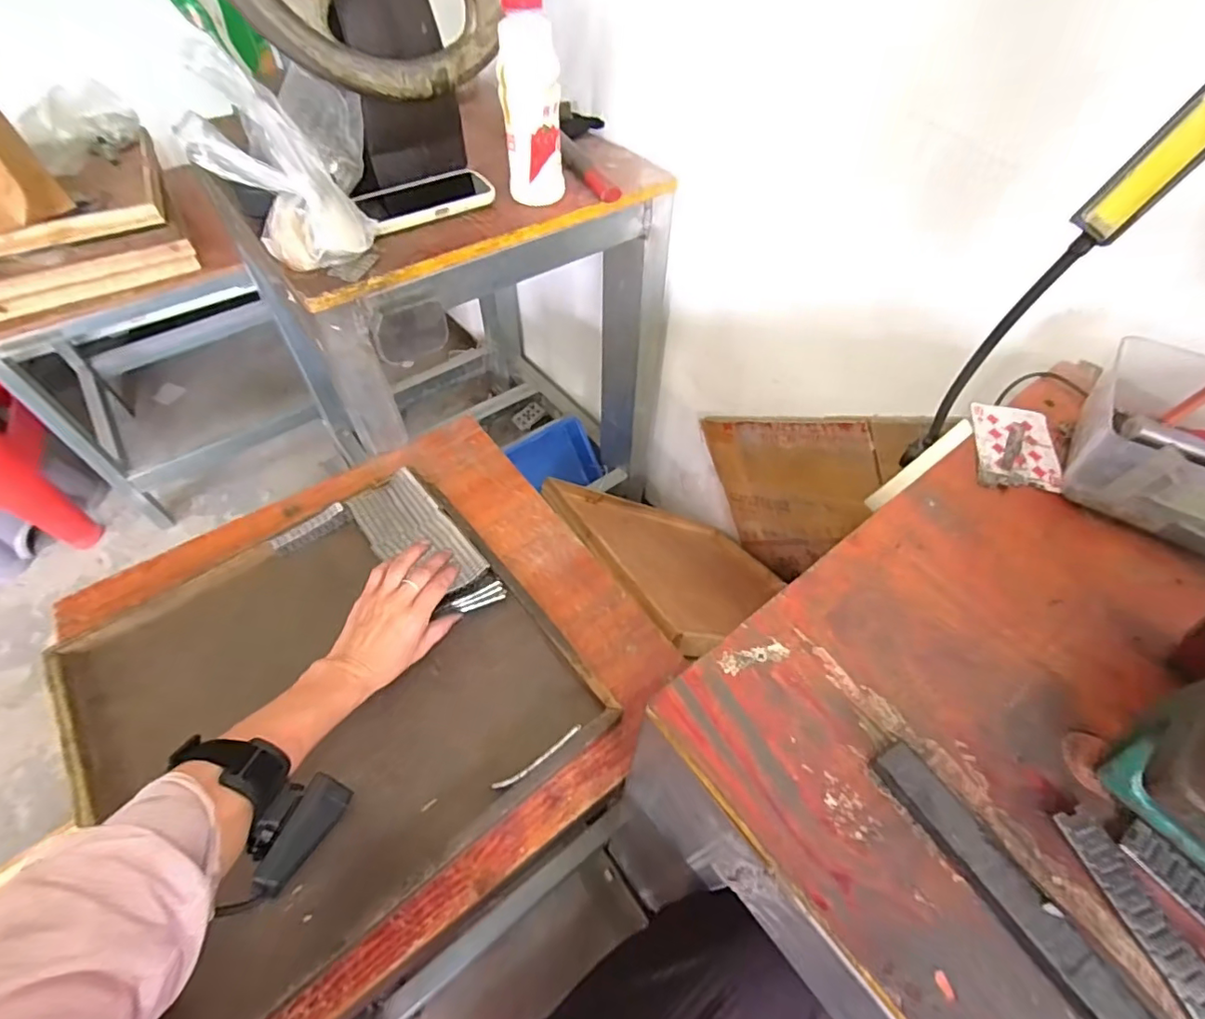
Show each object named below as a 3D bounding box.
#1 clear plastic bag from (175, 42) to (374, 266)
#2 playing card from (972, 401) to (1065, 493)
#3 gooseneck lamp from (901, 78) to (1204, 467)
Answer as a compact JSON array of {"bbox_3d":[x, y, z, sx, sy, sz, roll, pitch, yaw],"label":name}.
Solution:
[{"bbox_3d":[-0.313,-0.333,0.527,0.131,0.161,0.118,-20,56,-15],"label":"clear plastic bag"},{"bbox_3d":[0.319,-0.049,0.421,0.058,0.004,0.095,16,54,11],"label":"playing card"},{"bbox_3d":[0.264,-0.112,0.333,0.041,0.275,0.038,34,59,23],"label":"gooseneck lamp"}]

